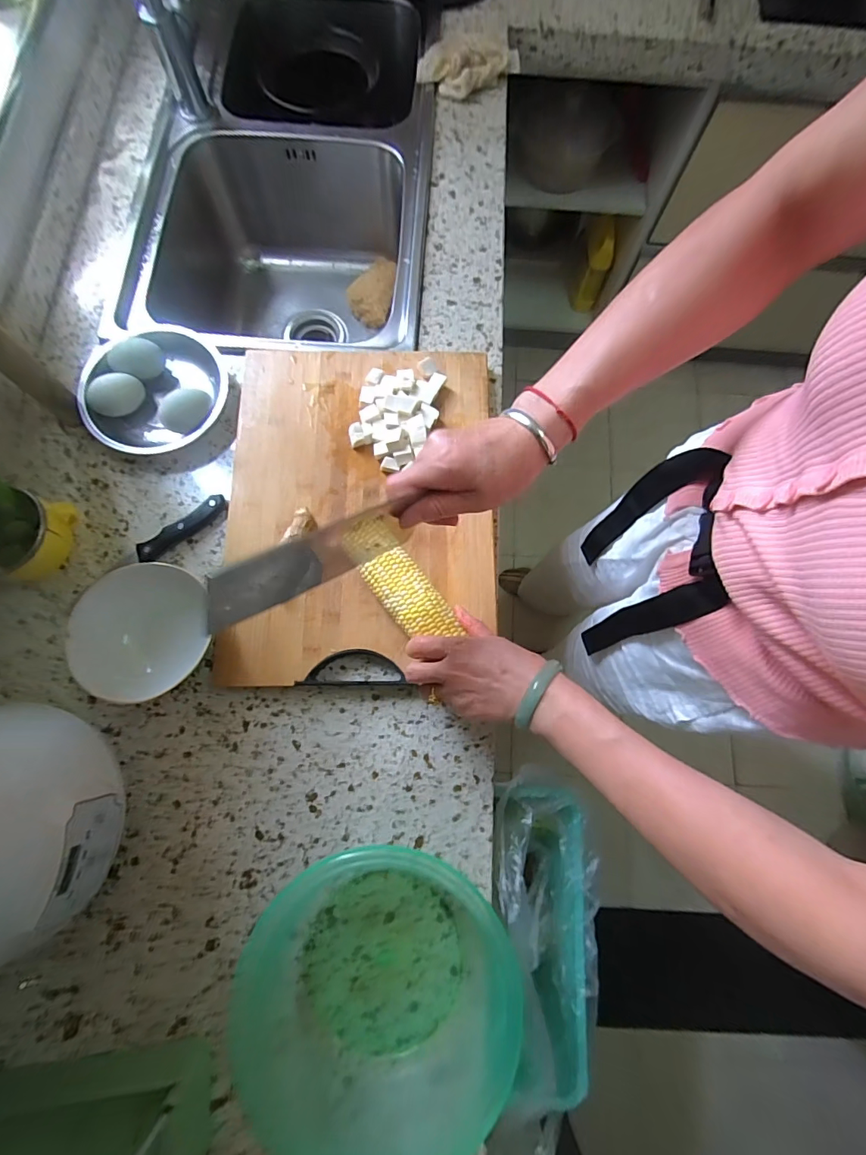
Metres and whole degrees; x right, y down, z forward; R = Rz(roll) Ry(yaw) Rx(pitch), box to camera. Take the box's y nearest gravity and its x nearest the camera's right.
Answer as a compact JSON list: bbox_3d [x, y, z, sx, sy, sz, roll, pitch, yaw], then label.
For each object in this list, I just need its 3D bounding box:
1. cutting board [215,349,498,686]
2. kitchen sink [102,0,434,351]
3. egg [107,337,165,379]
[{"bbox_3d":[-0.080,-0.084,0.519,0.290,0.033,0.388,0,76,-2],"label":"cutting board"},{"bbox_3d":[-0.233,-0.612,0.772,0.444,0.242,0.696,3,76,-1],"label":"kitchen sink"},{"bbox_3d":[-0.350,-0.258,0.546,0.055,0.038,0.038,-35,80,-9],"label":"egg"}]

